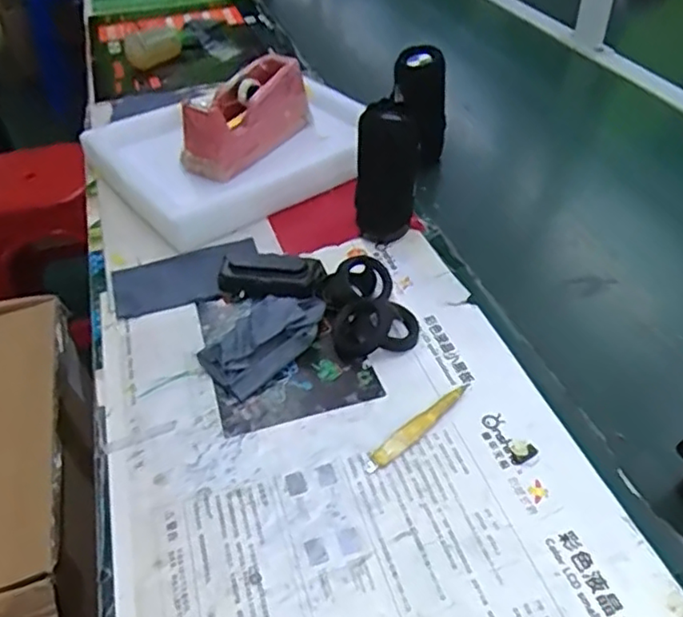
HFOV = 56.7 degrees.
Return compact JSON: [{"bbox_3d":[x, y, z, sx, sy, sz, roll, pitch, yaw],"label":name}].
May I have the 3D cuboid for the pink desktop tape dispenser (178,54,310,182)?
[{"bbox_3d":[-0.130,-0.263,0.859,0.080,0.086,0.192,21,47,23],"label":"pink desktop tape dispenser"}]

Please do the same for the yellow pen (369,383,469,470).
[{"bbox_3d":[0.070,0.097,0.536,0.114,0.005,0.019,-31,49,-28],"label":"yellow pen"}]

